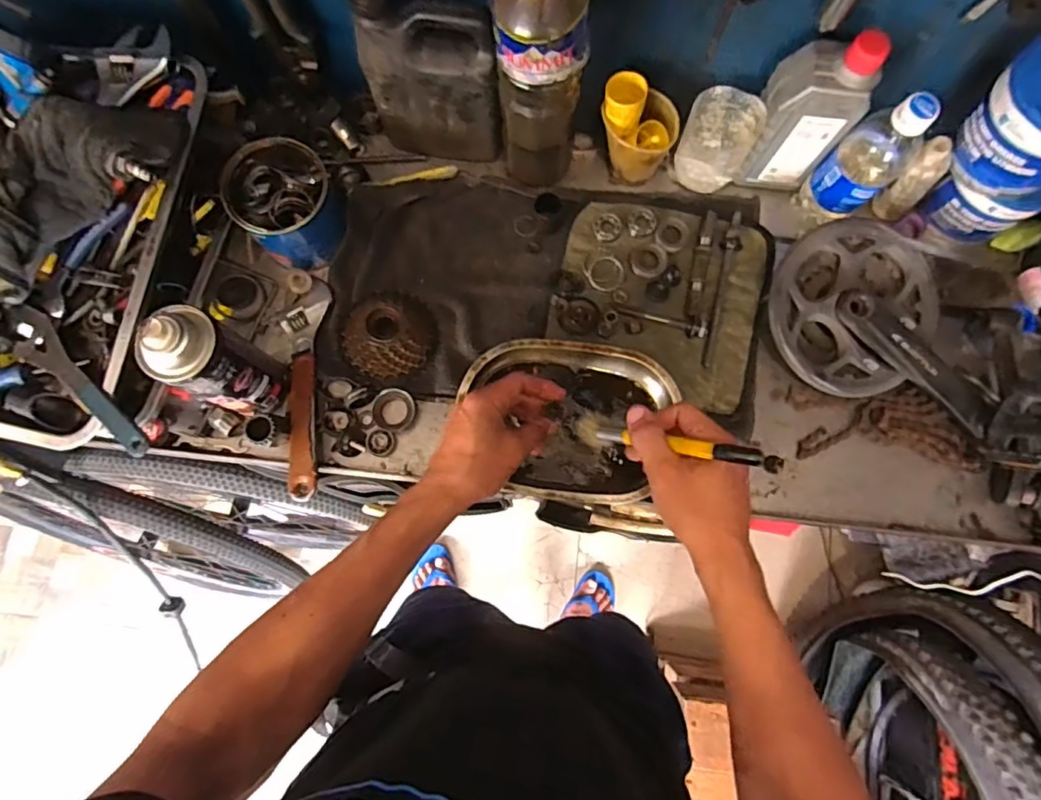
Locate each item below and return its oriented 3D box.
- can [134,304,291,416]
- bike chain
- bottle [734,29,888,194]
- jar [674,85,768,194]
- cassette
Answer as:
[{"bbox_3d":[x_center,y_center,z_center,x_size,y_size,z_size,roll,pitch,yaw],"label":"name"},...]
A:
[{"bbox_3d":[-0.268,-0.029,0.510,0.056,0.182,0.063,21,79,5],"label":"can"},{"bbox_3d":[0.370,0.024,0.585,0.176,0.023,0.080,5,78,2],"label":"bike chain"},{"bbox_3d":[0.277,-0.279,0.559,0.077,0.166,0.053,8,78,2],"label":"bottle"},{"bbox_3d":[0.205,-0.271,0.603,0.072,0.085,0.066,30,80,7],"label":"jar"},{"bbox_3d":[-0.138,-0.074,0.599,0.094,0.031,0.100,14,78,4],"label":"cassette"}]

